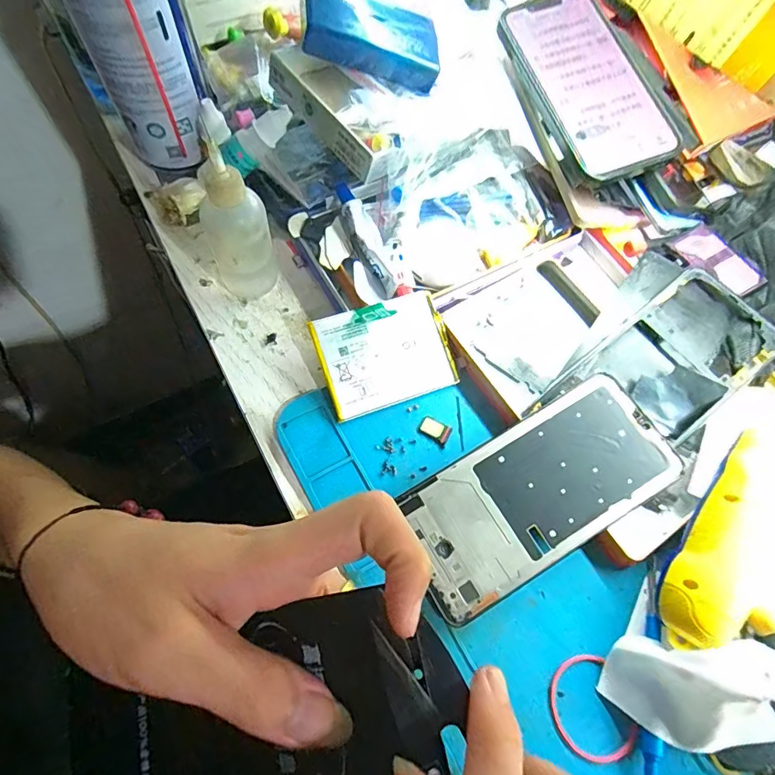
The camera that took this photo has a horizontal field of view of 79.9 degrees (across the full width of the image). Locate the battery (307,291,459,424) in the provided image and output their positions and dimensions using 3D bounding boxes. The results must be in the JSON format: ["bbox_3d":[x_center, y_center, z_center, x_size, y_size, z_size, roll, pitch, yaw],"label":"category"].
[{"bbox_3d":[-0.001,-0.020,0.281,0.078,0.004,0.061,-18,92,-13],"label":"battery"}]

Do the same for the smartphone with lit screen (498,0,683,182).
[{"bbox_3d":[0.136,-0.205,0.311,0.075,0.009,0.145,-23,79,-8],"label":"smartphone with lit screen"}]

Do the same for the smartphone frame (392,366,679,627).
[{"bbox_3d":[0.081,0.055,0.251,0.147,0.011,0.069,-27,72,-16],"label":"smartphone frame"}]

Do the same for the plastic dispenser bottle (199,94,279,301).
[{"bbox_3d":[-0.093,-0.096,0.267,0.044,0.097,0.046,-32,73,-8],"label":"plastic dispenser bottle"}]

